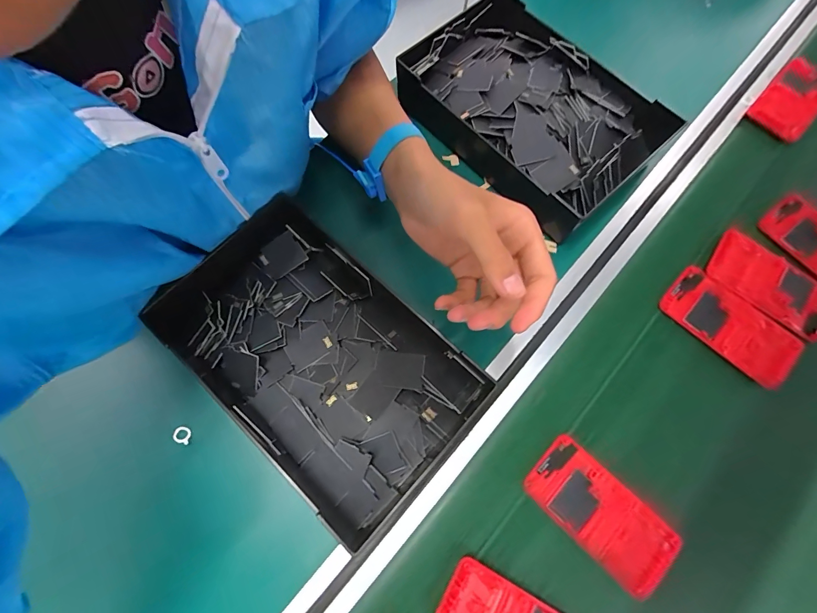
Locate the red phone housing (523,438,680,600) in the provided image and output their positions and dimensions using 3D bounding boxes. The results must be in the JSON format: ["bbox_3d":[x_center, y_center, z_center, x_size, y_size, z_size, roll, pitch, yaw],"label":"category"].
[{"bbox_3d":[0.161,0.174,0.311,0.123,0.012,0.061,43,83,11],"label":"red phone housing"}]

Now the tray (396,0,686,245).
[{"bbox_3d":[0.127,-0.209,0.388,0.172,0.040,0.258,-42,80,-11],"label":"tray"}]

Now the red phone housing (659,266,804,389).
[{"bbox_3d":[0.313,0.018,0.357,0.127,0.008,0.062,41,78,9],"label":"red phone housing"}]

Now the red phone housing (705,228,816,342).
[{"bbox_3d":[0.363,-0.024,0.371,0.114,0.012,0.066,40,75,8],"label":"red phone housing"}]

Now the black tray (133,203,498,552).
[{"bbox_3d":[-0.083,0.044,0.330,0.273,0.045,0.172,41,78,9],"label":"black tray"}]

